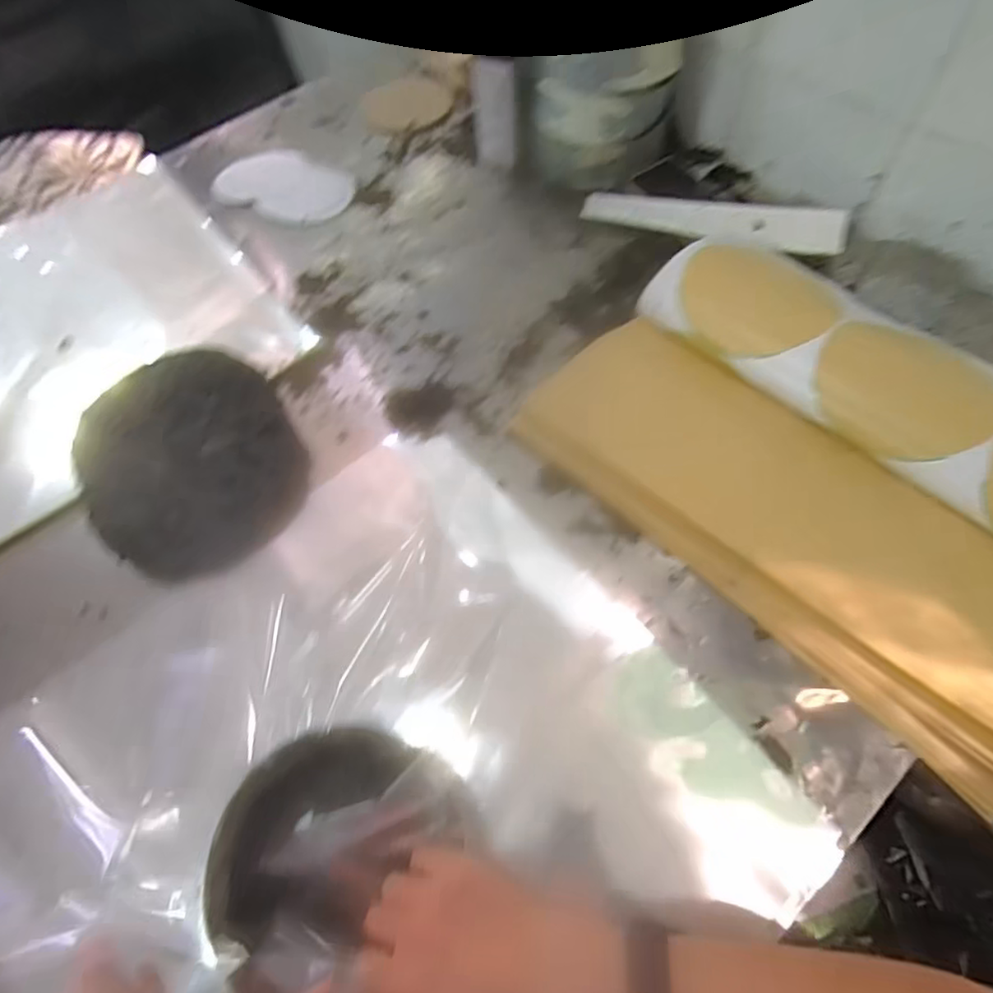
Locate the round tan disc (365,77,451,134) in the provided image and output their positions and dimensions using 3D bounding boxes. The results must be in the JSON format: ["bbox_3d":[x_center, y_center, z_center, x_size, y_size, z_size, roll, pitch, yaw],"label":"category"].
[{"bbox_3d":[-0.136,-0.598,0.908,0.127,0.008,0.127,-2,61,3],"label":"round tan disc"}]

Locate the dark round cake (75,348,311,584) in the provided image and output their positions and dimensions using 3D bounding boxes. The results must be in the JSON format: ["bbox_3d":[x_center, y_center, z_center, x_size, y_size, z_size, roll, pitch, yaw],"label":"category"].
[{"bbox_3d":[-0.293,-0.033,0.577,0.191,0.048,0.230,-30,63,-12],"label":"dark round cake"}]

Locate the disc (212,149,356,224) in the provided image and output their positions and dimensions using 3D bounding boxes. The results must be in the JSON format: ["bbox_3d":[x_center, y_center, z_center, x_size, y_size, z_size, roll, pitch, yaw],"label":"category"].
[{"bbox_3d":[-0.291,-0.434,0.826,0.196,0.010,0.140,23,65,15],"label":"disc"}]

